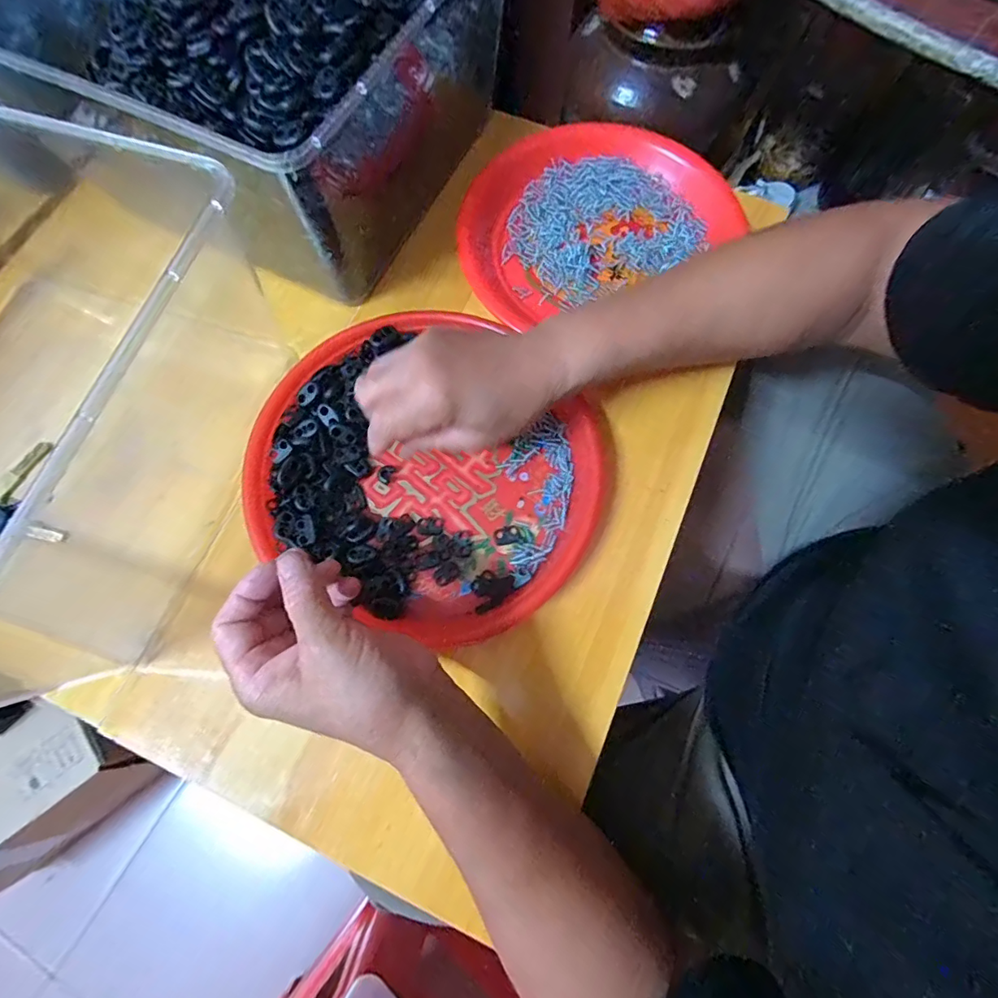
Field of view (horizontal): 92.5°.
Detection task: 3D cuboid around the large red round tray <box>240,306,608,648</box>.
[{"bbox_3d":[-0.051,-0.022,0.335,0.235,0.031,0.205,42,78,12],"label":"large red round tray"}]

